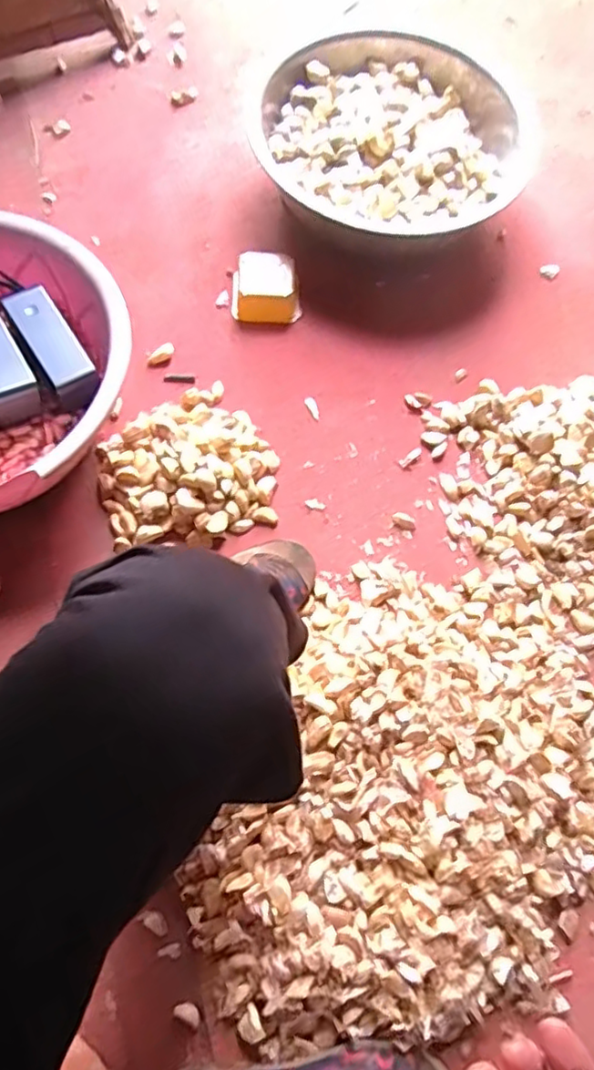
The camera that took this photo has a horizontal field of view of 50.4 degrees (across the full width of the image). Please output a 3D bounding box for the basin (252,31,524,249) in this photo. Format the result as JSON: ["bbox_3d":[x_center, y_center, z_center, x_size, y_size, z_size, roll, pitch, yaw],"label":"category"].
[{"bbox_3d":[0.144,-0.558,0.905,0.390,0.102,0.382,1,69,-2],"label":"basin"}]

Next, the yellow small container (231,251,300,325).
[{"bbox_3d":[-0.041,-0.322,0.826,0.090,0.054,0.081,-2,66,-3],"label":"yellow small container"}]

